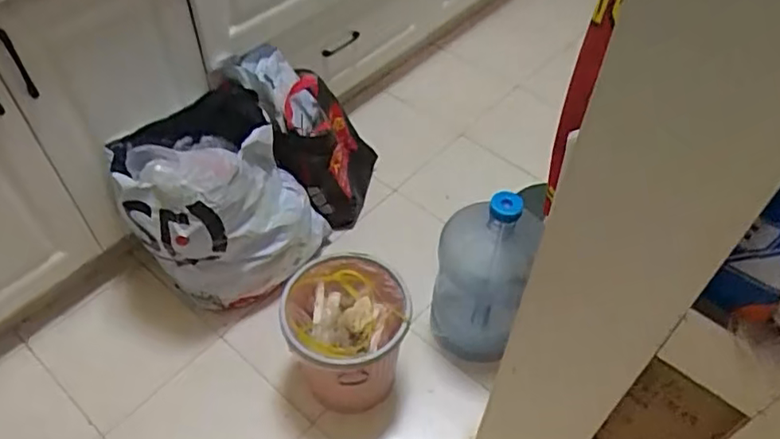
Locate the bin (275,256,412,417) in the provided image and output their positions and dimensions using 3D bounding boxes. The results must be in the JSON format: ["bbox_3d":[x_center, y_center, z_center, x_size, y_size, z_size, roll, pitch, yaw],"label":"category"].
[{"bbox_3d":[-0.083,0.248,1.233,0.232,0.306,0.224,-1,53,1],"label":"bin"}]

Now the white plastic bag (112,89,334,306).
[{"bbox_3d":[-0.380,-0.042,1.333,0.337,0.380,0.354,35,59,25],"label":"white plastic bag"}]

